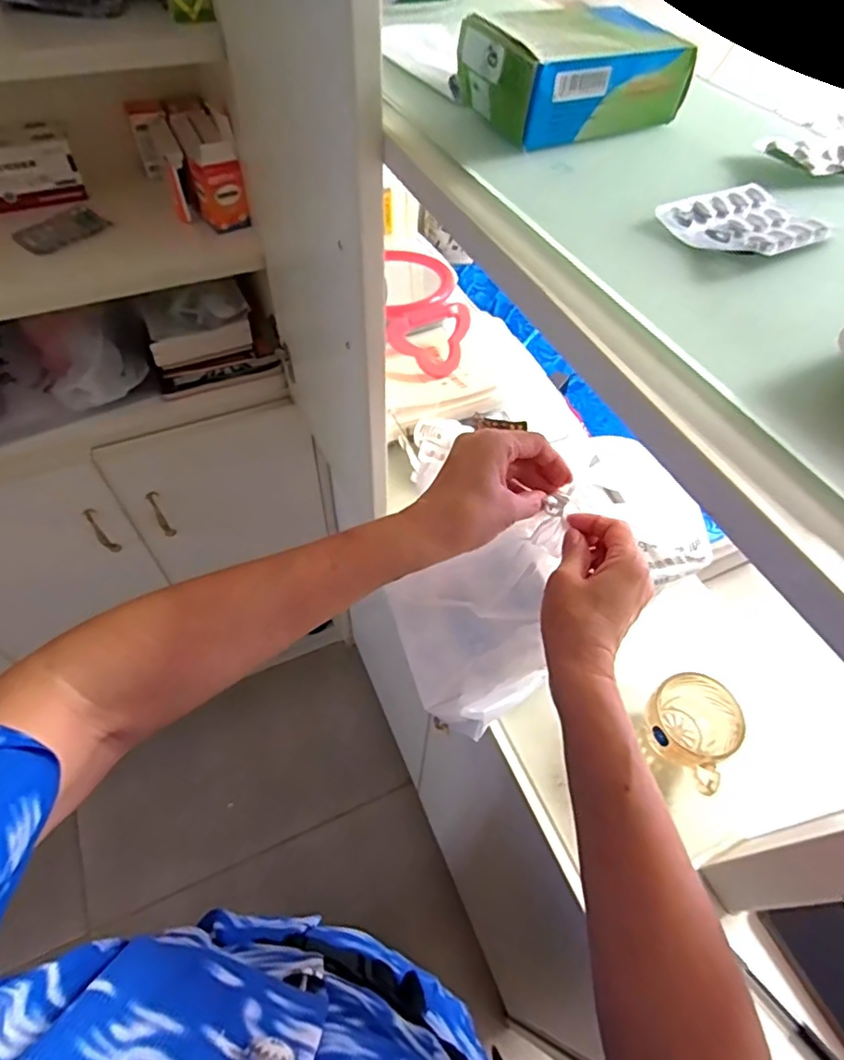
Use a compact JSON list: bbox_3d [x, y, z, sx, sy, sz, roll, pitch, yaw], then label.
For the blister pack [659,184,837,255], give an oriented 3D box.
[{"bbox_3d":[0.161,-0.153,0.286,0.070,0.005,0.057,-23,58,-18],"label":"blister pack"}]

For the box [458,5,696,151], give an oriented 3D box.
[{"bbox_3d":[0.093,-0.277,0.346,0.124,0.047,0.072,-20,58,-17],"label":"box"}]

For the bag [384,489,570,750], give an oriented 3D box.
[{"bbox_3d":[0.040,0.072,0.499,0.130,0.183,0.138,2,54,-1],"label":"bag"}]

